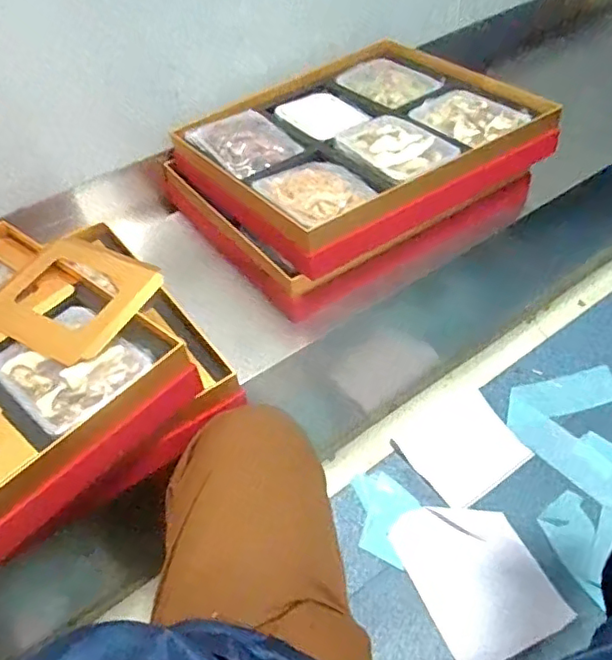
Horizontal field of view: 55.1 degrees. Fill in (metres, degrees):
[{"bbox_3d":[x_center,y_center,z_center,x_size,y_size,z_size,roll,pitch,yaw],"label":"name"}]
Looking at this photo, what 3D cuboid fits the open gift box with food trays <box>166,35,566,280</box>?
[{"bbox_3d":[0.090,-0.312,0.948,0.511,0.084,0.418,-29,51,-18],"label":"open gift box with food trays"}]

